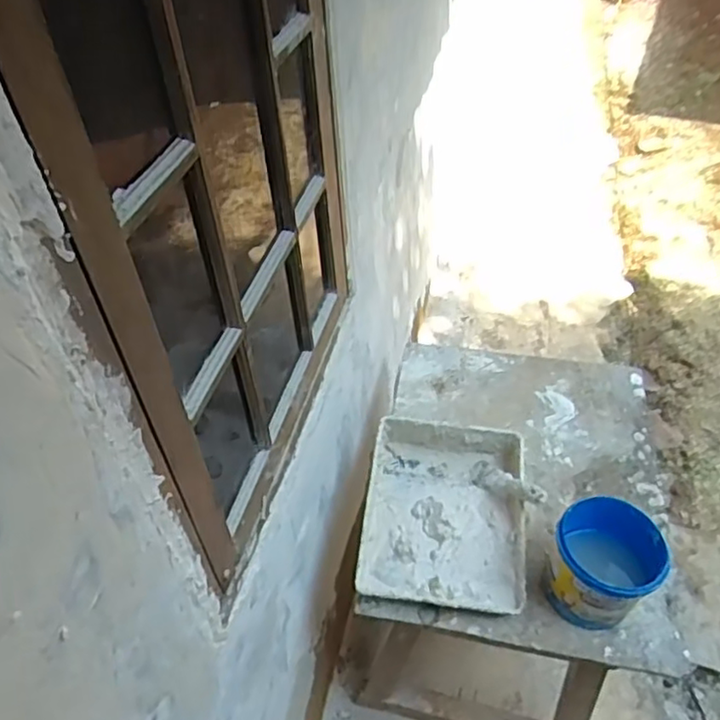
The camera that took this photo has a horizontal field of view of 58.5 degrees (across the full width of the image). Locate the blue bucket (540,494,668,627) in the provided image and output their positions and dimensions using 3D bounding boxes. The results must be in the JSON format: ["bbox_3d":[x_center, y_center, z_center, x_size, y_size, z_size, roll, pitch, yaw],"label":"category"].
[{"bbox_3d":[0.396,0.336,1.050,0.159,0.165,0.162,-2,44,2],"label":"blue bucket"}]

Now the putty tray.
[{"bbox_3d":[0.155,0.286,1.182,0.278,0.096,0.352,4,45,8],"label":"putty tray"}]

